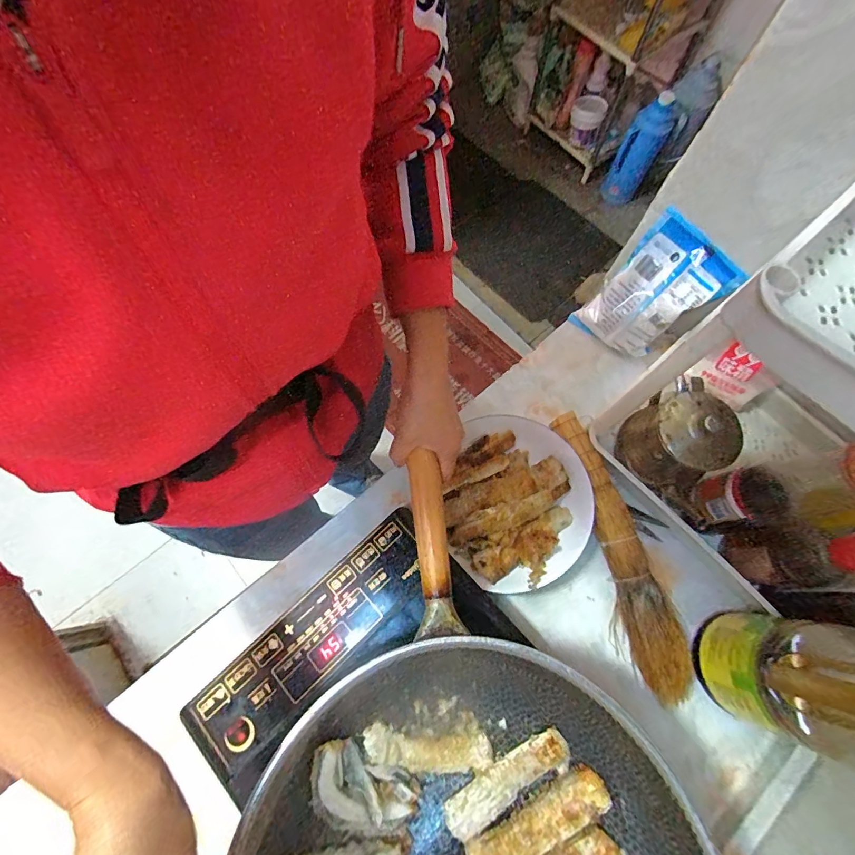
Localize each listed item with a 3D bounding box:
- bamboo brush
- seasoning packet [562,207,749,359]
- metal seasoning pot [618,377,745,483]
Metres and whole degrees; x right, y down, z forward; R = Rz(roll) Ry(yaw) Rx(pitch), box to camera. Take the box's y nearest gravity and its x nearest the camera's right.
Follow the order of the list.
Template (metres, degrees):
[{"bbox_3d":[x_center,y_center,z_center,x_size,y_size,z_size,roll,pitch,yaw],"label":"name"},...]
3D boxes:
[{"bbox_3d":[0.206,0.128,0.466,0.051,0.050,0.307,-15,72,-6],"label":"bamboo brush"},{"bbox_3d":[0.275,-0.161,0.520,0.111,0.159,0.028,47,36,9],"label":"seasoning packet"},{"bbox_3d":[0.268,0.015,0.465,0.081,0.113,0.087,0,71,-1],"label":"metal seasoning pot"}]

